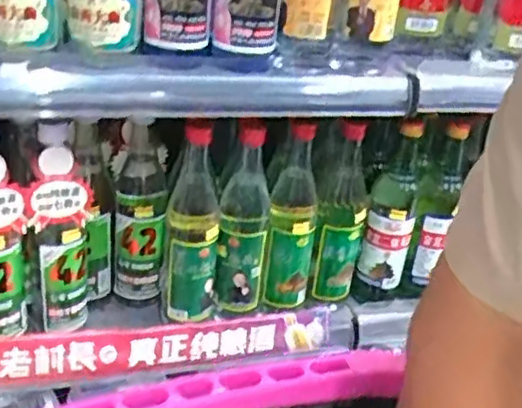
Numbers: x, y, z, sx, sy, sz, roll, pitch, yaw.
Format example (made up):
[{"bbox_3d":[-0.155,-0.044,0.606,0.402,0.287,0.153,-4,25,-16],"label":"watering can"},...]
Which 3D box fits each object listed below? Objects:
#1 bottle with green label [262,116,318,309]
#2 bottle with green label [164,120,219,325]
[{"bbox_3d":[0.039,0.011,0.808,0.057,0.232,0.064,7,29,0],"label":"bottle with green label"},{"bbox_3d":[-0.078,0.017,0.780,0.058,0.241,0.075,5,29,-4],"label":"bottle with green label"}]

